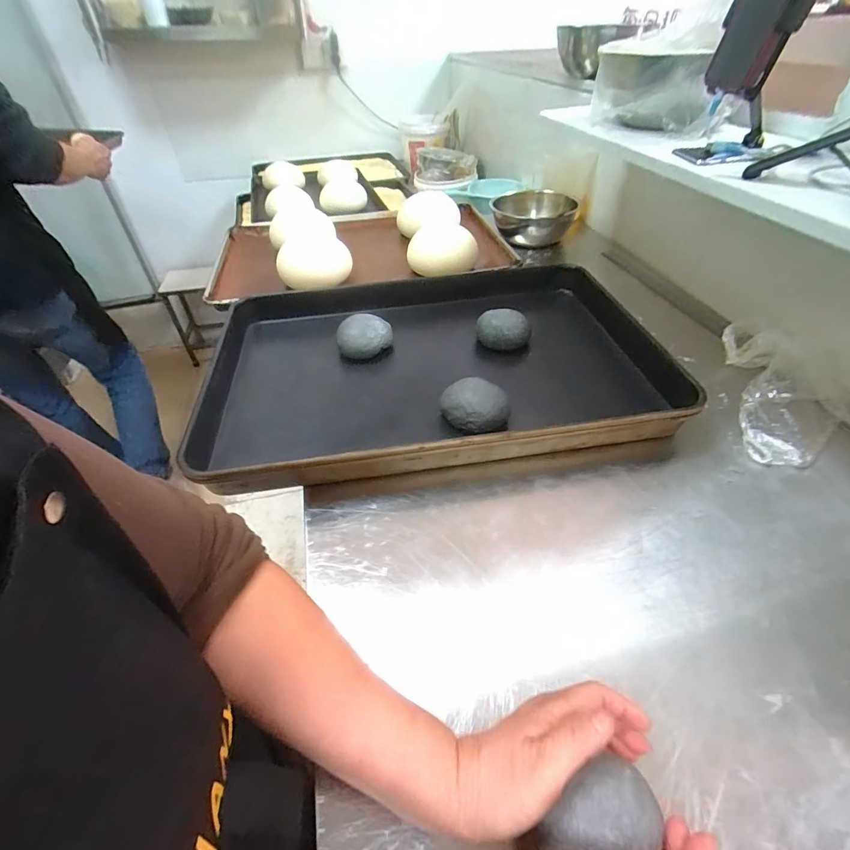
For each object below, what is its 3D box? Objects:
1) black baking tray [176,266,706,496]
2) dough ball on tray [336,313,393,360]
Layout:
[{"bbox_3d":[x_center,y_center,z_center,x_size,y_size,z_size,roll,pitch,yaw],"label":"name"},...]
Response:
[{"bbox_3d":[0.021,-0.099,0.633,0.636,0.062,0.405,-7,44,-5],"label":"black baking tray"},{"bbox_3d":[-0.093,-0.126,0.666,0.065,0.063,0.071,-2,43,2],"label":"dough ball on tray"}]

